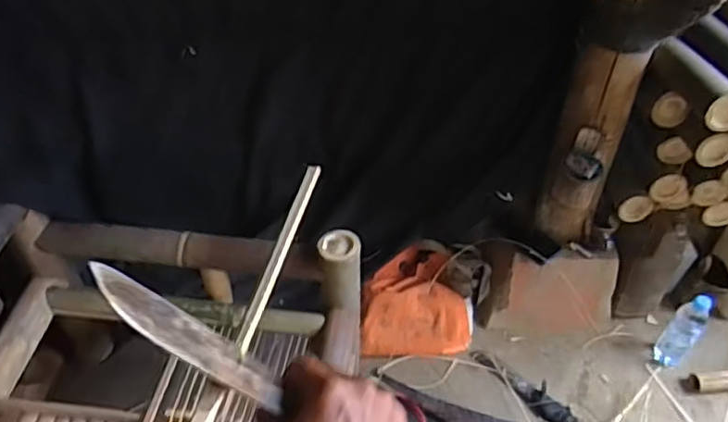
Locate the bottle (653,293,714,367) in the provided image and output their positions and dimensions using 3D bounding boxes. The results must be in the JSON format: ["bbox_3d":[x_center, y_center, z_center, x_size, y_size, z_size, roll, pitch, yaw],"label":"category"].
[{"bbox_3d":[0.718,0.268,1.414,0.070,0.215,0.060,31,53,28],"label":"bottle"}]

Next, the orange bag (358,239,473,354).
[{"bbox_3d":[0.123,0.221,1.528,0.264,0.104,0.248,-2,45,-2],"label":"orange bag"}]

